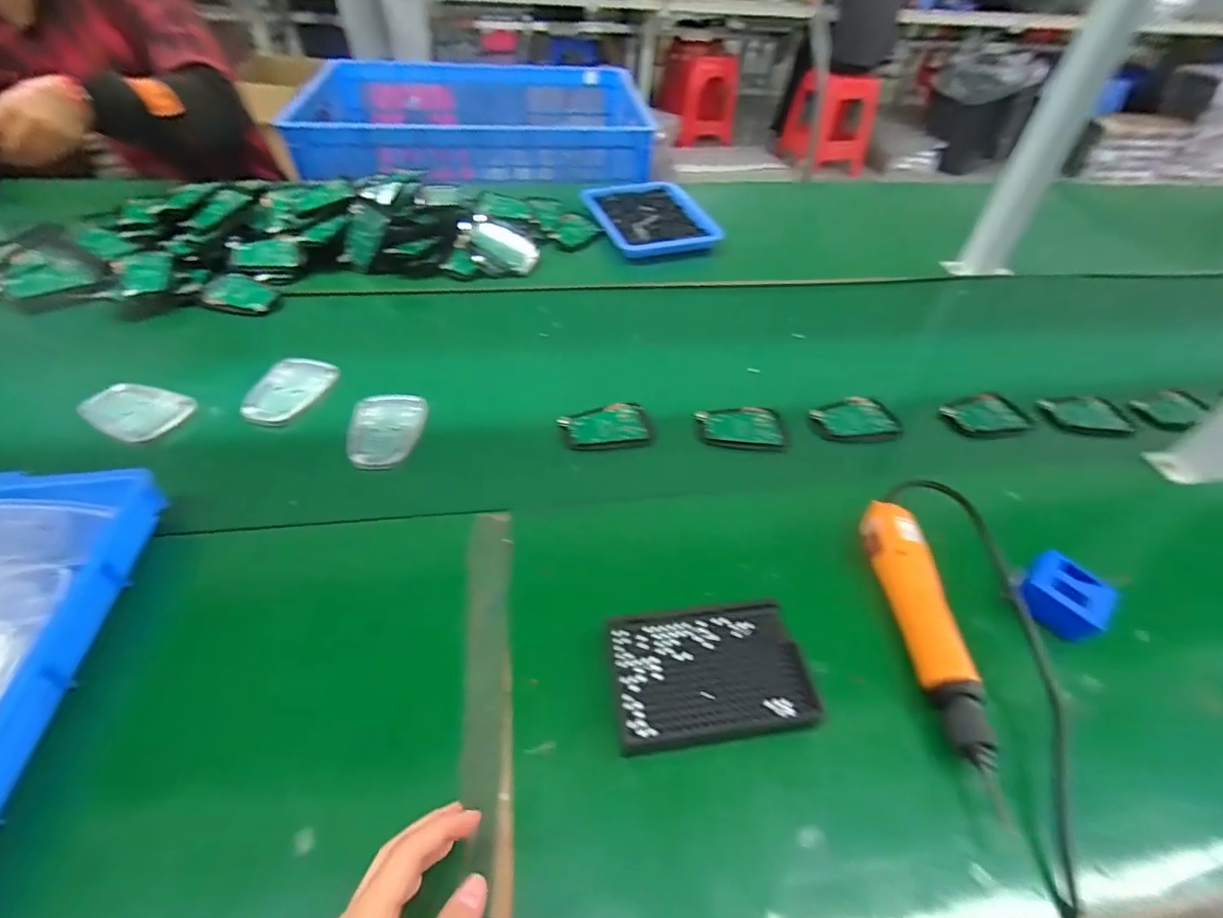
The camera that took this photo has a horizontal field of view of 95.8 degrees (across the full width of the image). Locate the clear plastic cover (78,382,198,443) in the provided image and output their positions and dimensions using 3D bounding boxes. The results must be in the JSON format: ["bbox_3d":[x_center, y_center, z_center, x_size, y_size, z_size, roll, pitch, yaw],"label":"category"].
[{"bbox_3d":[-0.497,-0.054,0.580,0.091,0.020,0.075,19,48,13],"label":"clear plastic cover"}]

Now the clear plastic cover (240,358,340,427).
[{"bbox_3d":[-0.359,-0.075,0.612,0.069,0.013,0.109,14,48,9],"label":"clear plastic cover"}]

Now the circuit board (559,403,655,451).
[{"bbox_3d":[-0.007,-0.038,0.606,0.095,0.018,0.058,-3,47,-7],"label":"circuit board"}]

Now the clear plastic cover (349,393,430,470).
[{"bbox_3d":[-0.234,-0.033,0.572,0.070,0.019,0.105,-2,47,-7],"label":"clear plastic cover"}]

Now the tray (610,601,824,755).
[{"bbox_3d":[0.069,0.150,0.394,0.133,0.014,0.095,-3,47,-7],"label":"tray"}]

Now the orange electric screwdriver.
[{"bbox_3d":[0.237,0.128,0.425,0.039,0.043,0.232,3,47,-2],"label":"orange electric screwdriver"}]

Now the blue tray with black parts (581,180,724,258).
[{"bbox_3d":[0.062,-0.415,0.939,0.183,0.023,0.235,-14,50,-17],"label":"blue tray with black parts"}]

